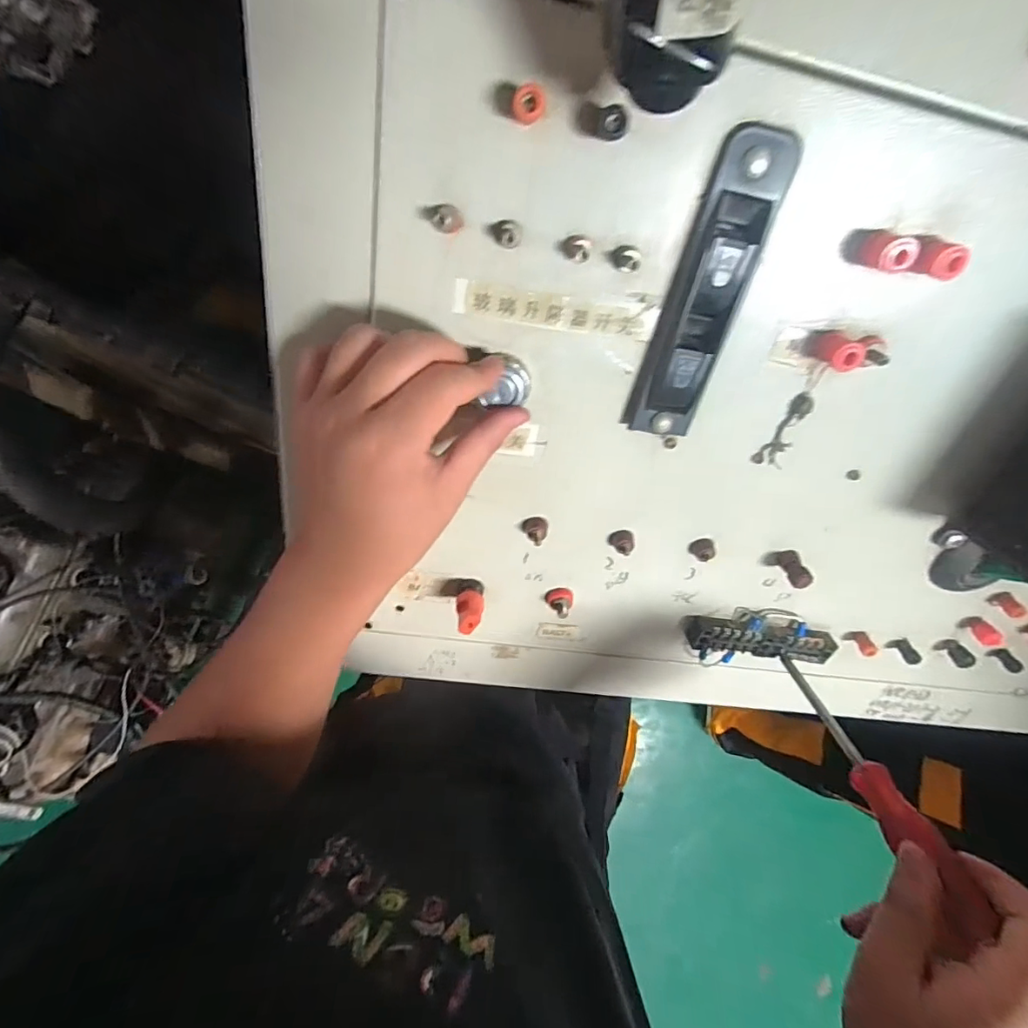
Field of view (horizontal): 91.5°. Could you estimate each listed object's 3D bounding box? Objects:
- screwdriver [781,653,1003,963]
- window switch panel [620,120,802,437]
[{"bbox_3d":[0.218,0.160,0.315,0.020,0.178,0.021,10,117,-8],"label":"screwdriver"},{"bbox_3d":[0.094,-0.103,0.246,0.039,0.012,0.138,9,123,-8],"label":"window switch panel"}]

